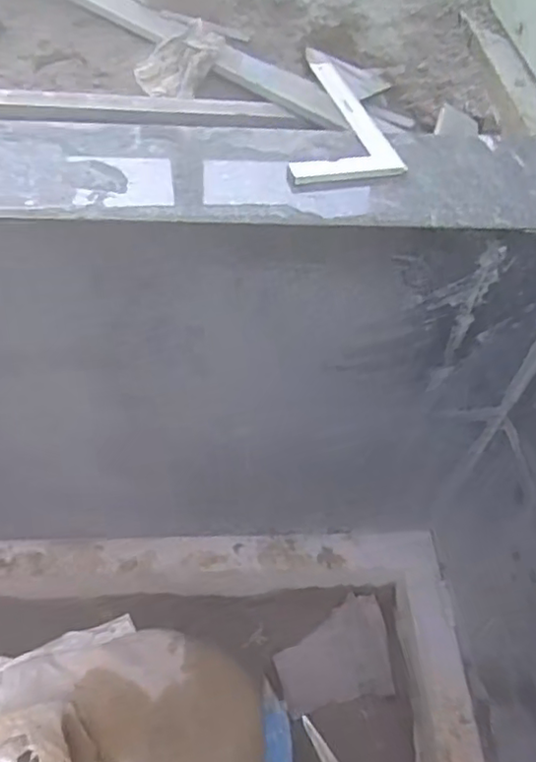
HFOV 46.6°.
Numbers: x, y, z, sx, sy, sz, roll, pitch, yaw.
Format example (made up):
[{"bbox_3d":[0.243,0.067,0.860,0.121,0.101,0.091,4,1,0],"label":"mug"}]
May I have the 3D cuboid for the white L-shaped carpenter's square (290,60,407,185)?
[{"bbox_3d":[0.082,-0.423,0.983,0.164,0.012,0.388,-6,48,-9],"label":"white L-shaped carpenter's square"}]

